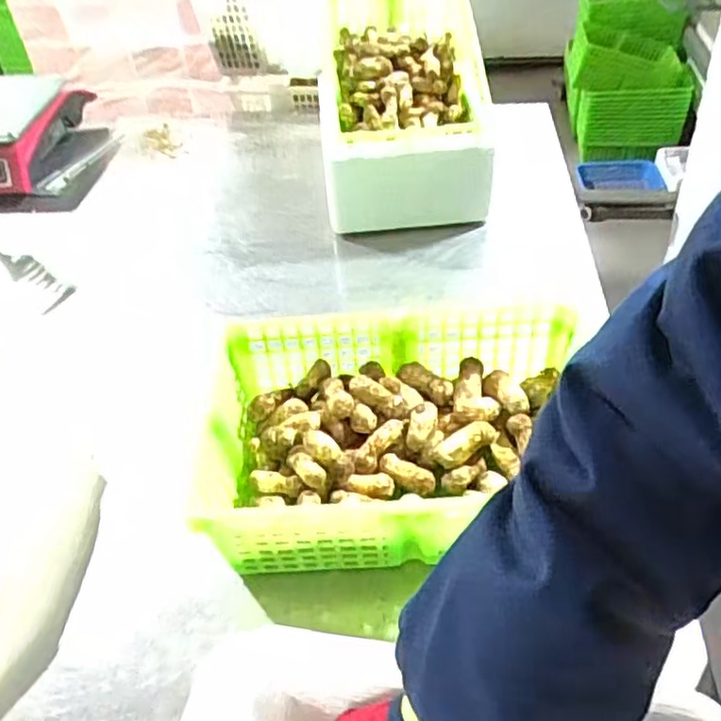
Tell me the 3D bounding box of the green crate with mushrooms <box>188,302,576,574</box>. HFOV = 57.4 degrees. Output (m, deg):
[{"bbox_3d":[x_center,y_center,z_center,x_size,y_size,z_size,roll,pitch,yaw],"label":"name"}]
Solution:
[{"bbox_3d":[0.037,0.070,0.591,0.335,0.112,0.220,-4,43,1],"label":"green crate with mushrooms"}]

